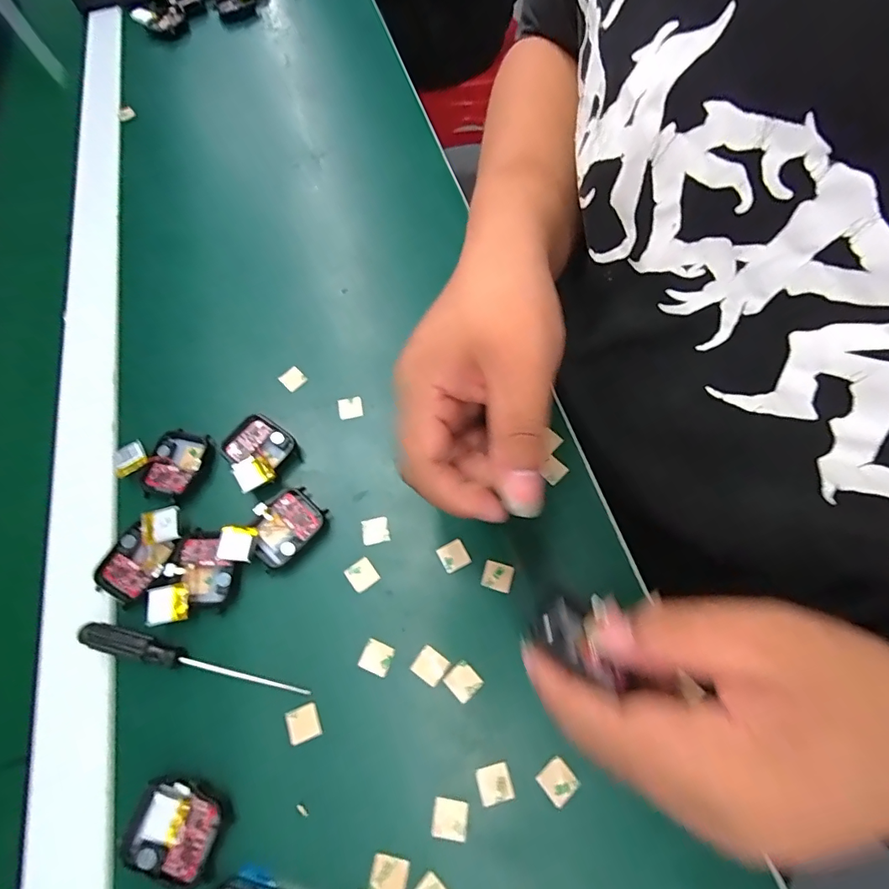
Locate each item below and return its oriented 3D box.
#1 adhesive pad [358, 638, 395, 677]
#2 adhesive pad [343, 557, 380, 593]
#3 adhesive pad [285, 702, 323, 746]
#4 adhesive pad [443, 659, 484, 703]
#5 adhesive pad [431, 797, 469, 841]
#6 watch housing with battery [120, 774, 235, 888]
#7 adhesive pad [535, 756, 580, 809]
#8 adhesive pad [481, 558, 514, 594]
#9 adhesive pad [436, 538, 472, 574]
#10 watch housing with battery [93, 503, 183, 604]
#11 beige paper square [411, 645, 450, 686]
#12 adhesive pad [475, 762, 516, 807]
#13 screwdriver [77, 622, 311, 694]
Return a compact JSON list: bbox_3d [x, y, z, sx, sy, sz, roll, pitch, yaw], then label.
[{"bbox_3d":[-0.037,0.116,0.258,0.016,0.004,0.015,19,66,11],"label":"adhesive pad"},{"bbox_3d":[-0.049,0.076,0.277,0.016,0.004,0.017,-35,68,-14],"label":"adhesive pad"},{"bbox_3d":[-0.074,0.146,0.247,0.017,0.004,0.016,-20,65,-8],"label":"adhesive pad"},{"bbox_3d":[0.010,0.125,0.251,0.016,0.004,0.017,-40,69,-16],"label":"adhesive pad"},{"bbox_3d":[0.003,0.179,0.226,0.016,0.004,0.015,7,65,6],"label":"adhesive pad"},{"bbox_3d":[-0.128,0.184,0.226,0.048,0.007,0.038,17,66,10],"label":"watch housing with battery"},{"bbox_3d":[0.055,0.164,0.230,0.016,0.004,0.016,-38,69,-15],"label":"adhesive pad"},{"bbox_3d":[0.031,0.076,0.273,0.017,0.004,0.015,16,66,10],"label":"adhesive pad"},{"bbox_3d":[0.005,0.065,0.280,0.016,0.004,0.016,-24,66,-9],"label":"adhesive pad"},{"bbox_3d":[-0.180,0.062,0.280,0.038,0.011,0.056,22,67,12],"label":"watch housing with battery"},{"bbox_3d":[-0.008,0.119,0.255,0.016,0.004,0.015,33,70,16],"label":"beige paper square"},{"bbox_3d":[0.025,0.166,0.231,0.016,0.004,0.015,-14,64,-5],"label":"adhesive pad"},{"bbox_3d":[-0.139,0.118,0.258,0.132,0.010,0.013,11,65,8],"label":"screwdriver"}]

